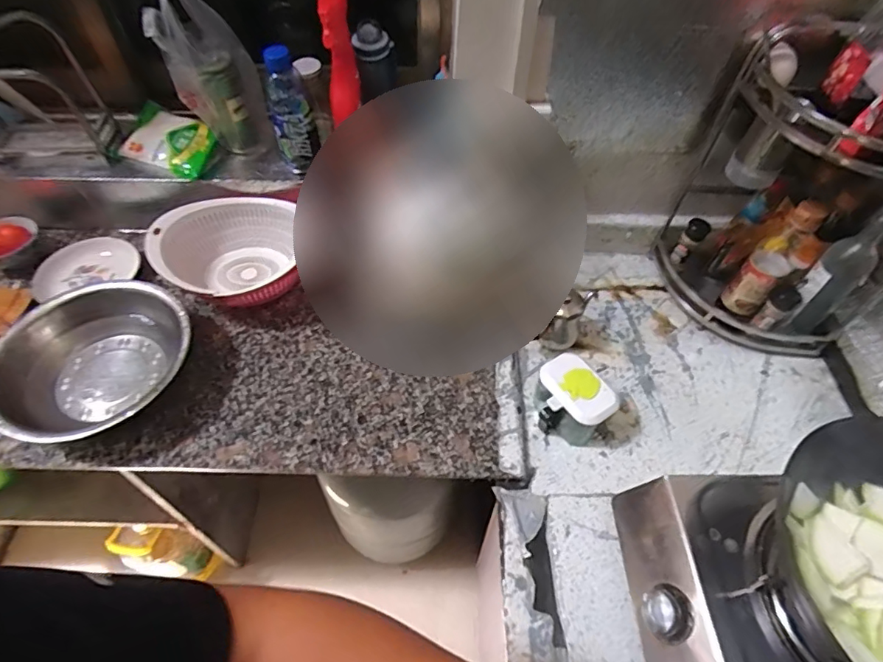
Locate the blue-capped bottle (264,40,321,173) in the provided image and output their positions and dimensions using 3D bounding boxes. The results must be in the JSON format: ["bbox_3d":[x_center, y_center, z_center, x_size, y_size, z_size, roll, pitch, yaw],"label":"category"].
[{"bbox_3d":[-0.259,-0.380,0.888,0.070,0.206,0.088,-12,54,-11],"label":"blue-capped bottle"}]

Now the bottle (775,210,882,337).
[{"bbox_3d":[0.600,-0.085,0.783,0.061,0.223,0.079,-32,60,-23],"label":"bottle"}]

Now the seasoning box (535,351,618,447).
[{"bbox_3d":[0.190,0.108,0.773,0.093,0.086,0.118,-31,59,-23],"label":"seasoning box"}]

